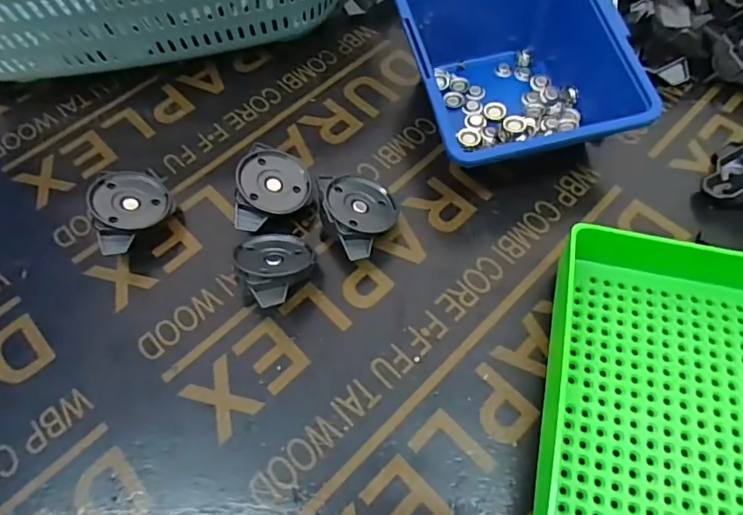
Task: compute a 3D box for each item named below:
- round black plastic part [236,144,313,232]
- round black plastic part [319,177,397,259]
[{"bbox_3d":[-0.063,-0.042,0.299,0.050,0.016,0.046,-28,81,-29],"label":"round black plastic part"},{"bbox_3d":[-0.011,-0.024,0.287,0.042,0.014,0.050,37,53,2],"label":"round black plastic part"}]

